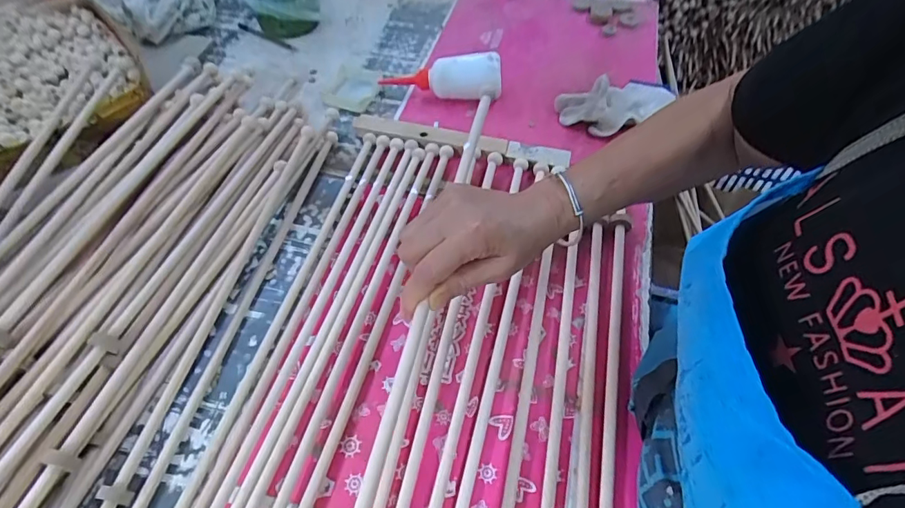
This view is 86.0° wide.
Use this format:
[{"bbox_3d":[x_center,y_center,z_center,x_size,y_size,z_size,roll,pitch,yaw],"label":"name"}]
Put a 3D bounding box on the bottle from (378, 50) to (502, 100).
[{"bbox_3d":[-0.016,-0.269,0.725,0.182,0.068,0.057,6,51,5],"label":"bottle"}]

